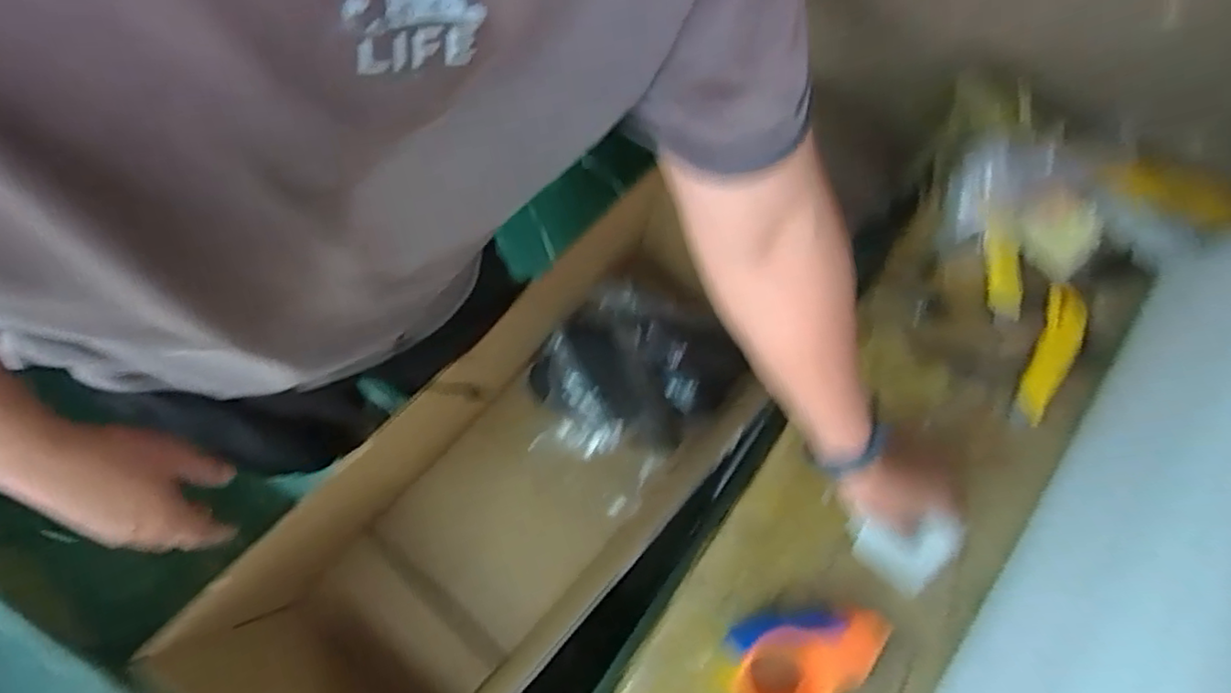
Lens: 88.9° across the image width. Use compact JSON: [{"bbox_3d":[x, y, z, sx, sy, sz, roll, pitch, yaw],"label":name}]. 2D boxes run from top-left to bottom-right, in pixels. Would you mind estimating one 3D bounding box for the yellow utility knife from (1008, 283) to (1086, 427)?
[{"bbox_3d":[0.456,0.010,0.657,0.041,0.011,0.158,28,75,6],"label":"yellow utility knife"}]

